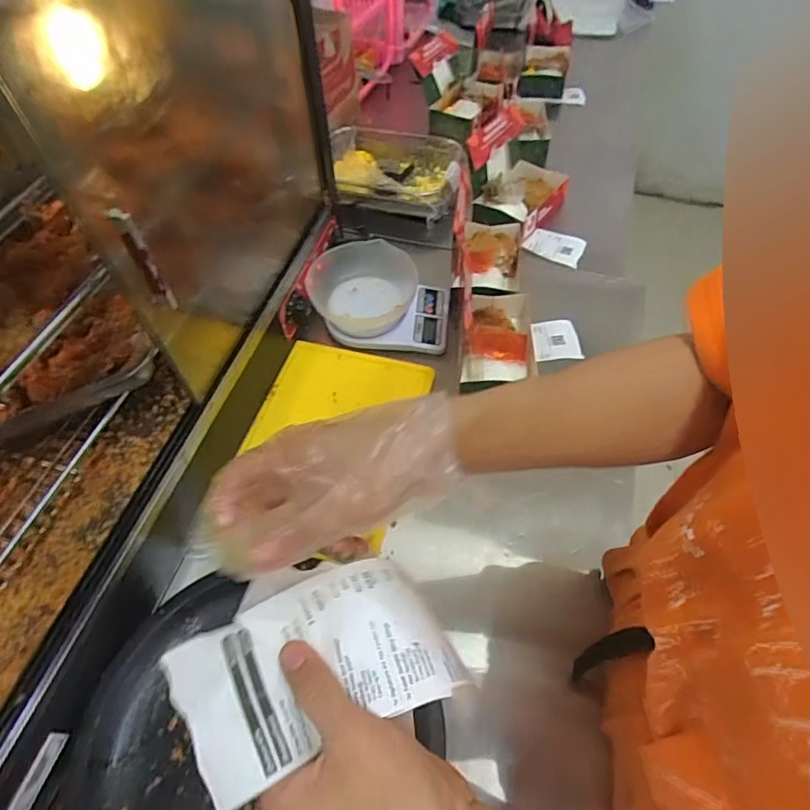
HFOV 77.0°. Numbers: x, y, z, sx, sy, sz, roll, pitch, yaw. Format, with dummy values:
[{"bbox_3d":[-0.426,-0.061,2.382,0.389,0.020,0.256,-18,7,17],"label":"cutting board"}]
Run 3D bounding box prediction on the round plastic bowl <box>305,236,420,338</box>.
[{"bbox_3d":[-0.067,-0.188,0.828,0.176,0.064,0.160,-5,55,-2],"label":"round plastic bowl"}]

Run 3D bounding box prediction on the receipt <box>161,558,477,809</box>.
[{"bbox_3d":[-0.048,0.131,0.263,0.131,0.017,0.082,-21,57,-13],"label":"receipt"}]

